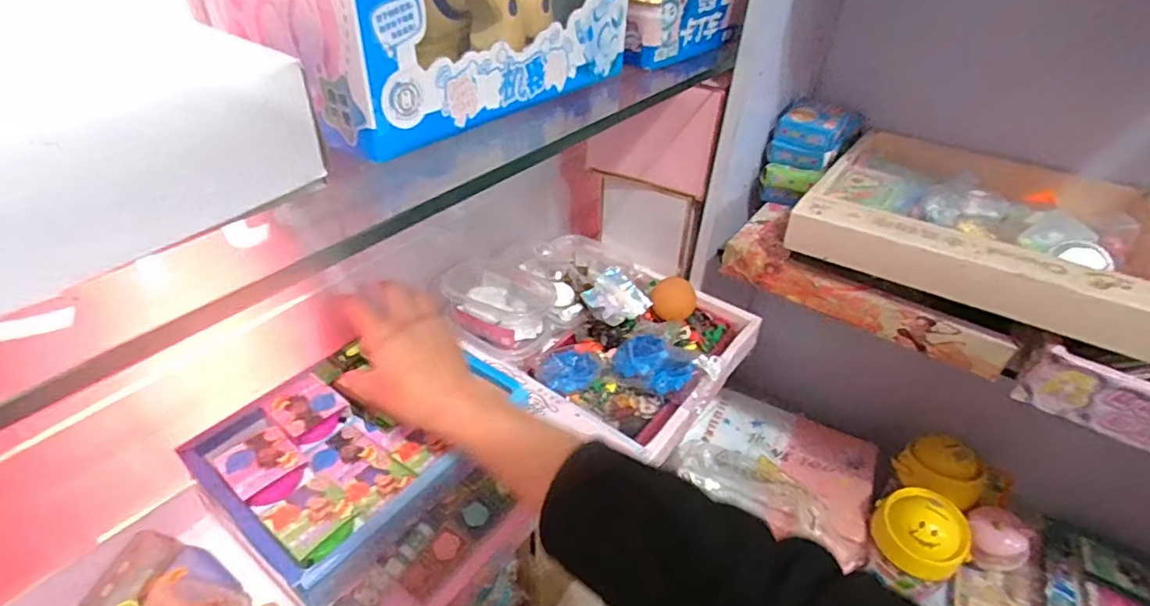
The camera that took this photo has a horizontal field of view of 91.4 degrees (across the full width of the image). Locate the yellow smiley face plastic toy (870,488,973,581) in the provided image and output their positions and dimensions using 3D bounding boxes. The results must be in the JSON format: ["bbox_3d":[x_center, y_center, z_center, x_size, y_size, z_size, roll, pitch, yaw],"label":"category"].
[{"bbox_3d":[0.437,0.294,0.713,0.089,0.068,0.104,-24,45,-31],"label":"yellow smiley face plastic toy"}]

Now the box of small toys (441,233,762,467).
[{"bbox_3d":[0.021,0.024,0.628,0.297,0.079,0.288,27,43,27],"label":"box of small toys"}]

